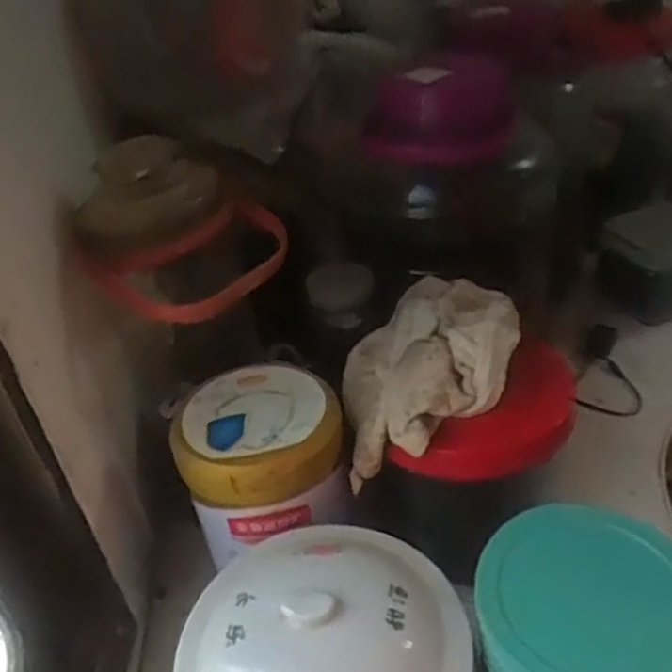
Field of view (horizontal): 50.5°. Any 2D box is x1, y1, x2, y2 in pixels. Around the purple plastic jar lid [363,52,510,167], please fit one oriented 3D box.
[{"bbox_3d":[0.094,-0.217,0.661,0.126,0.069,0.129,-5,35,4],"label":"purple plastic jar lid"}]

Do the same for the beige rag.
[{"bbox_3d":[0.077,0.025,0.584,0.141,0.081,0.172,0,35,11],"label":"beige rag"}]

